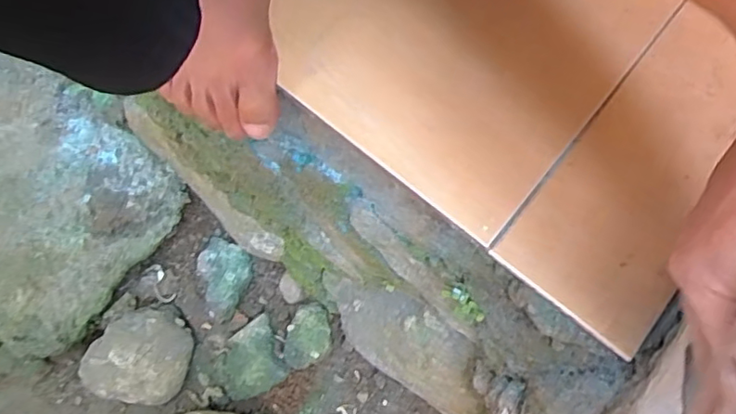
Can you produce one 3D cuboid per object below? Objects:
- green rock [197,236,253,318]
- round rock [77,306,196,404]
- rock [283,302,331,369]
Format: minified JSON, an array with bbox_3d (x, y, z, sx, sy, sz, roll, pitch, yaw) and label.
[{"bbox_3d":[-0.199,0.097,0.800,0.075,0.037,0.101,19,71,4],"label":"green rock"},{"bbox_3d":[-0.295,0.184,0.751,0.124,0.068,0.121,1,70,-2],"label":"round rock"},{"bbox_3d":[-0.077,0.168,0.763,0.056,0.031,0.082,26,71,6],"label":"rock"}]

